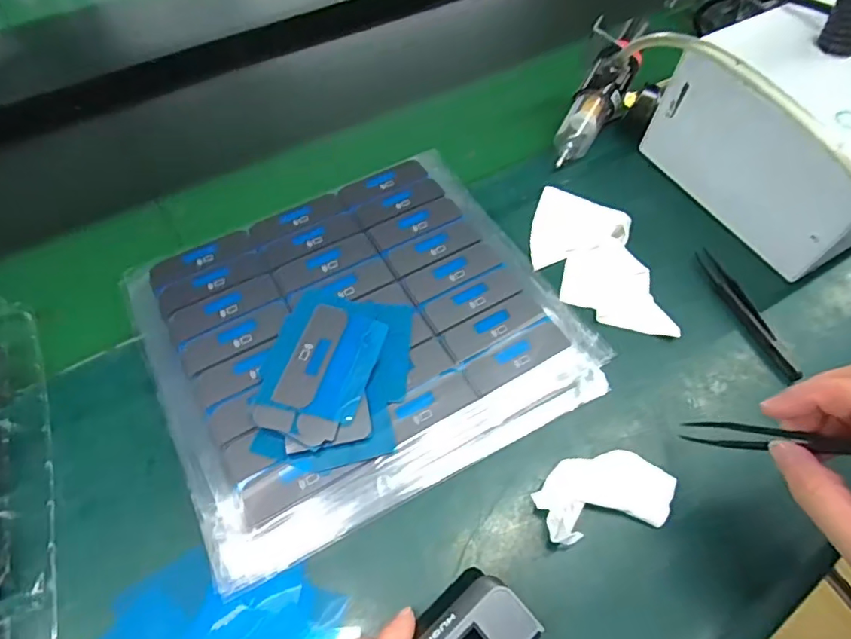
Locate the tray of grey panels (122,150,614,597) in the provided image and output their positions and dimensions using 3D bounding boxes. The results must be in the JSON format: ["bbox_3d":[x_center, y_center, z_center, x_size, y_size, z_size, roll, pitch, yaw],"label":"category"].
[{"bbox_3d":[-0.043,0.000,0.356,0.264,0.030,0.234,-24,62,-16],"label":"tray of grey panels"}]

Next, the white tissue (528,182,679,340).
[{"bbox_3d":[0.124,-0.049,0.392,0.075,0.015,0.143,-11,59,-8],"label":"white tissue"}]

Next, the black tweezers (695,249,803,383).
[{"bbox_3d":[0.229,-0.006,0.375,0.016,0.008,0.112,-12,59,-9],"label":"black tweezers"}]

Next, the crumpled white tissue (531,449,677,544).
[{"bbox_3d":[0.108,0.102,0.308,0.084,0.014,0.045,-8,59,-7],"label":"crumpled white tissue"}]

